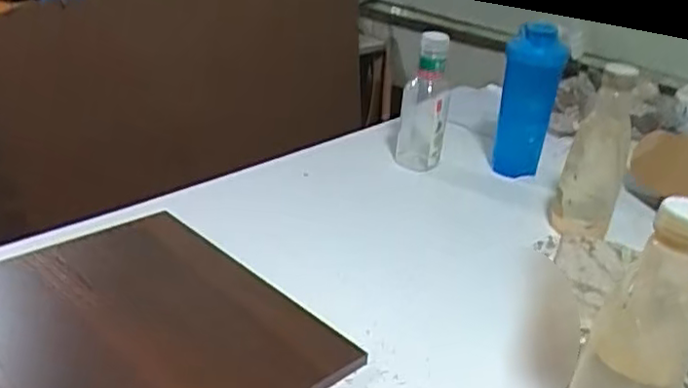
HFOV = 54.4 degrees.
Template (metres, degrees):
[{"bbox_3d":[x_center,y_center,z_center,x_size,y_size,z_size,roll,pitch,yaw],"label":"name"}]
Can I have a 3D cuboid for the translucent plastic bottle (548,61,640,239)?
[{"bbox_3d":[0.304,-0.049,0.801,0.069,0.210,0.065,16,30,20],"label":"translucent plastic bottle"}]

